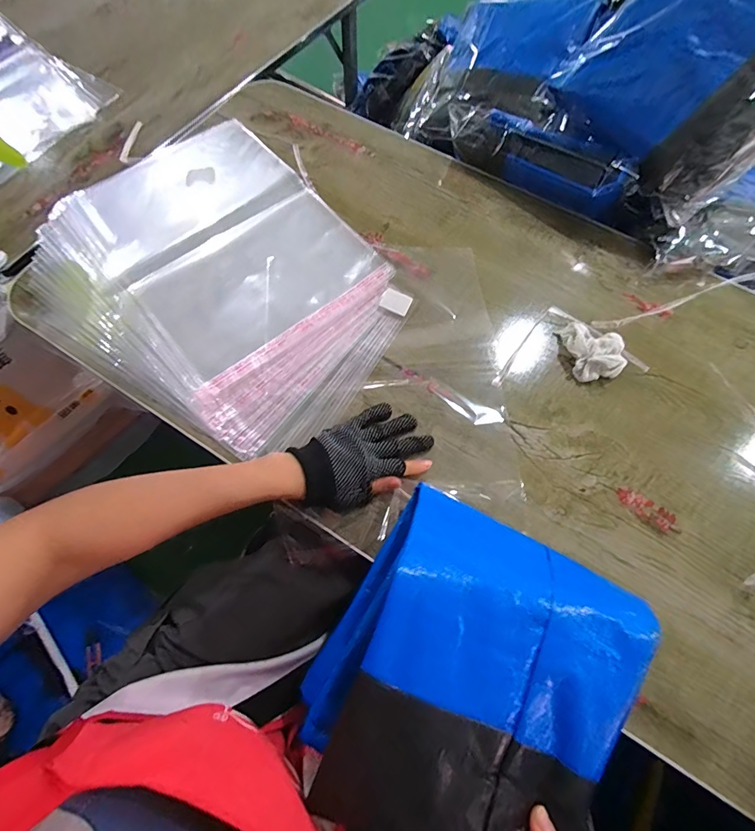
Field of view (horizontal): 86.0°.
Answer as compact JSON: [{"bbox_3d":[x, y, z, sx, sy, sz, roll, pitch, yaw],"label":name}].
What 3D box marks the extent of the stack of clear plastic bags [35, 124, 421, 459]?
[{"bbox_3d":[-0.219,-0.208,0.574,0.538,0.014,0.387,39,74,12],"label":"stack of clear plastic bags"}]

